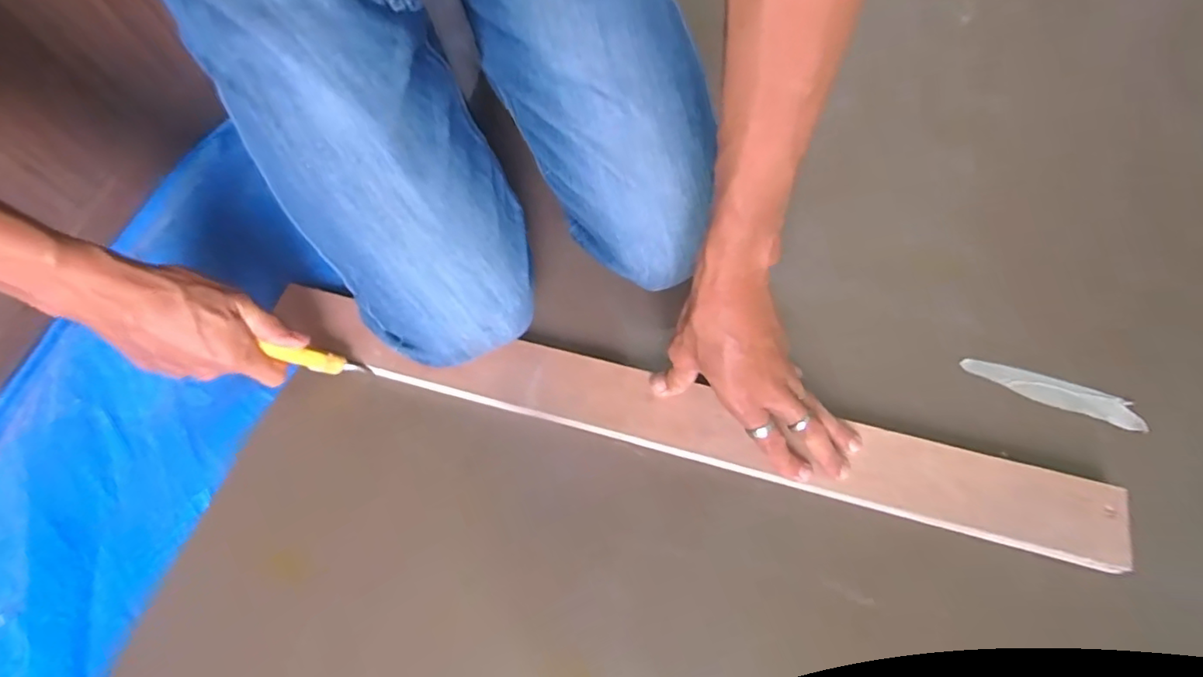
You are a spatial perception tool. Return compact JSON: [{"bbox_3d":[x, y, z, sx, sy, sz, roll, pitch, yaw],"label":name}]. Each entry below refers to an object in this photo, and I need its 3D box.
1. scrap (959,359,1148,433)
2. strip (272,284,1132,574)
[{"bbox_3d":[0.356,0.040,0.463,0.128,0.004,0.022,18,67,13],"label":"scrap"},{"bbox_3d":[0.041,0.056,0.461,0.651,0.016,0.060,13,68,10],"label":"strip"}]

